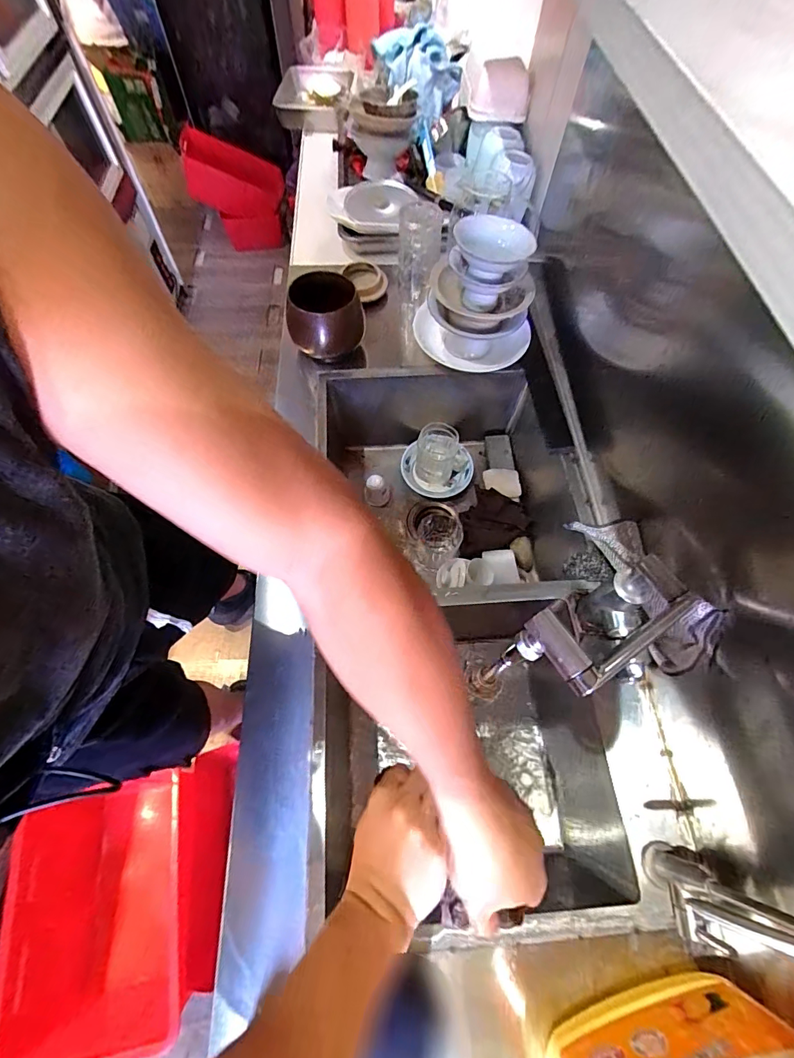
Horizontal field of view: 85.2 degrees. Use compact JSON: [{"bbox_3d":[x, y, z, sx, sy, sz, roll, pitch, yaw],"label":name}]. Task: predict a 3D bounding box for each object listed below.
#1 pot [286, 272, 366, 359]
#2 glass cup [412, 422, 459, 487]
[{"bbox_3d":[-0.122,-0.363,0.743,0.125,0.083,0.099,-20,66,-10],"label":"pot"},{"bbox_3d":[0.079,-0.151,0.869,0.082,0.085,0.090,12,64,5],"label":"glass cup"}]

